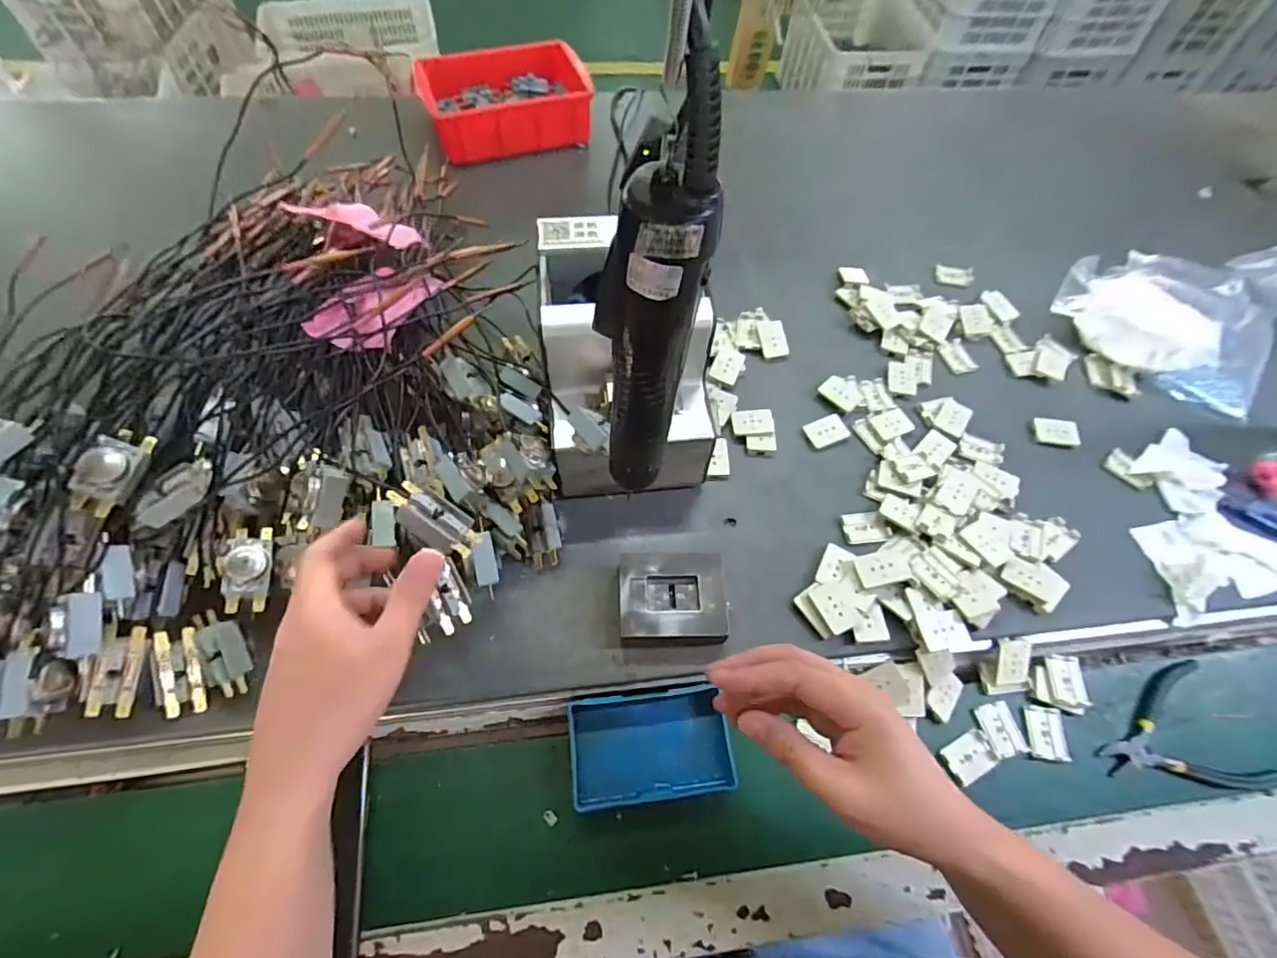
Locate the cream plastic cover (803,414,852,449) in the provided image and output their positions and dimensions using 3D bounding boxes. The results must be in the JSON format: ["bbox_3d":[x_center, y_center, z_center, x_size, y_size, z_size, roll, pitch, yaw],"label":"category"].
[{"bbox_3d":[0.179,-0.046,0.524,0.040,0.006,0.028,-19,65,-13],"label":"cream plastic cover"}]

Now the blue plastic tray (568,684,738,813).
[{"bbox_3d":[0.009,0.196,0.408,0.113,0.025,0.070,-4,62,-6],"label":"blue plastic tray"}]

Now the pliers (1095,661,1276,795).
[{"bbox_3d":[0.432,0.195,0.450,0.121,0.009,0.094,6,62,0],"label":"pliers"}]

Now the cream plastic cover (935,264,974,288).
[{"bbox_3d":[0.362,-0.234,0.636,0.040,0.006,0.029,15,62,5],"label":"cream plastic cover"}]

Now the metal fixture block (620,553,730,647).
[{"bbox_3d":[0.026,0.095,0.431,0.080,0.033,0.069,0,62,-4],"label":"metal fixture block"}]

